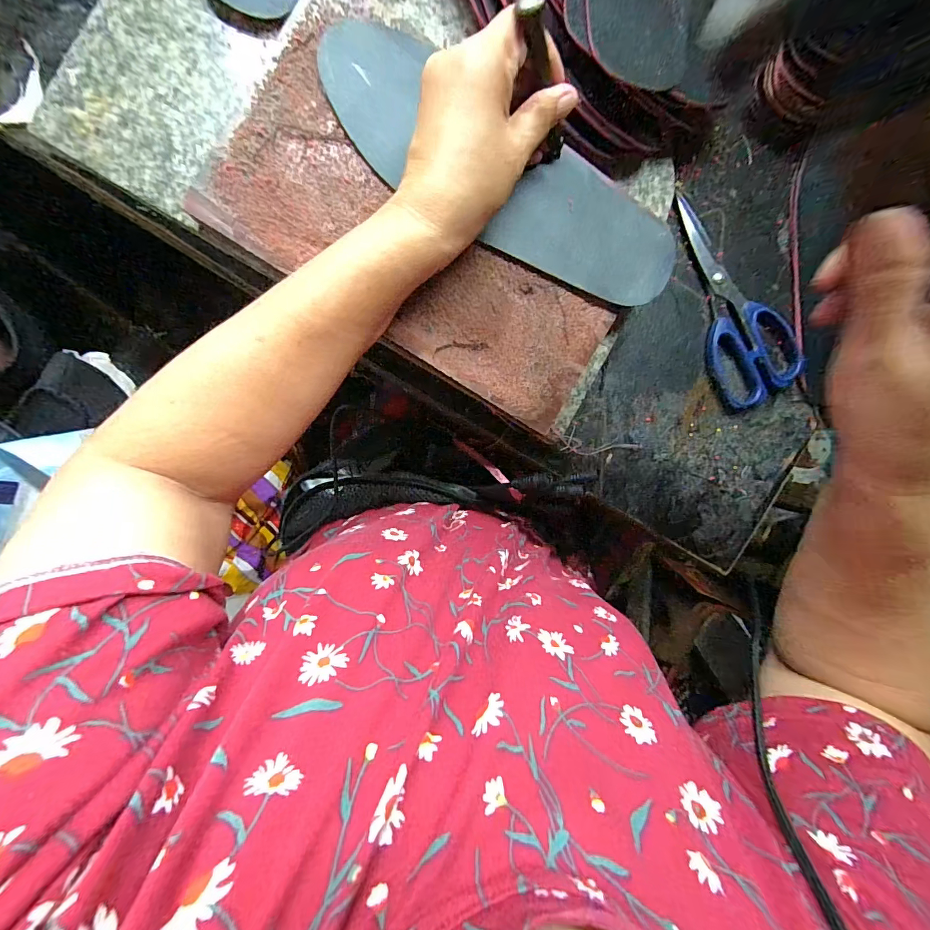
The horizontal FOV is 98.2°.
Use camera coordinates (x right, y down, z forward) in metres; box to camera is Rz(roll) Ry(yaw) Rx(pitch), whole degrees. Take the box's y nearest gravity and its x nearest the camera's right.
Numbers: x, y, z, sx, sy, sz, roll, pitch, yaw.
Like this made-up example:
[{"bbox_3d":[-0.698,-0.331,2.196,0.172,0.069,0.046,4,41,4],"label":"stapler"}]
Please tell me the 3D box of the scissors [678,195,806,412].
[{"bbox_3d":[0.237,-0.141,0.345,0.078,0.015,0.182,-18,98,-6],"label":"scissors"}]

